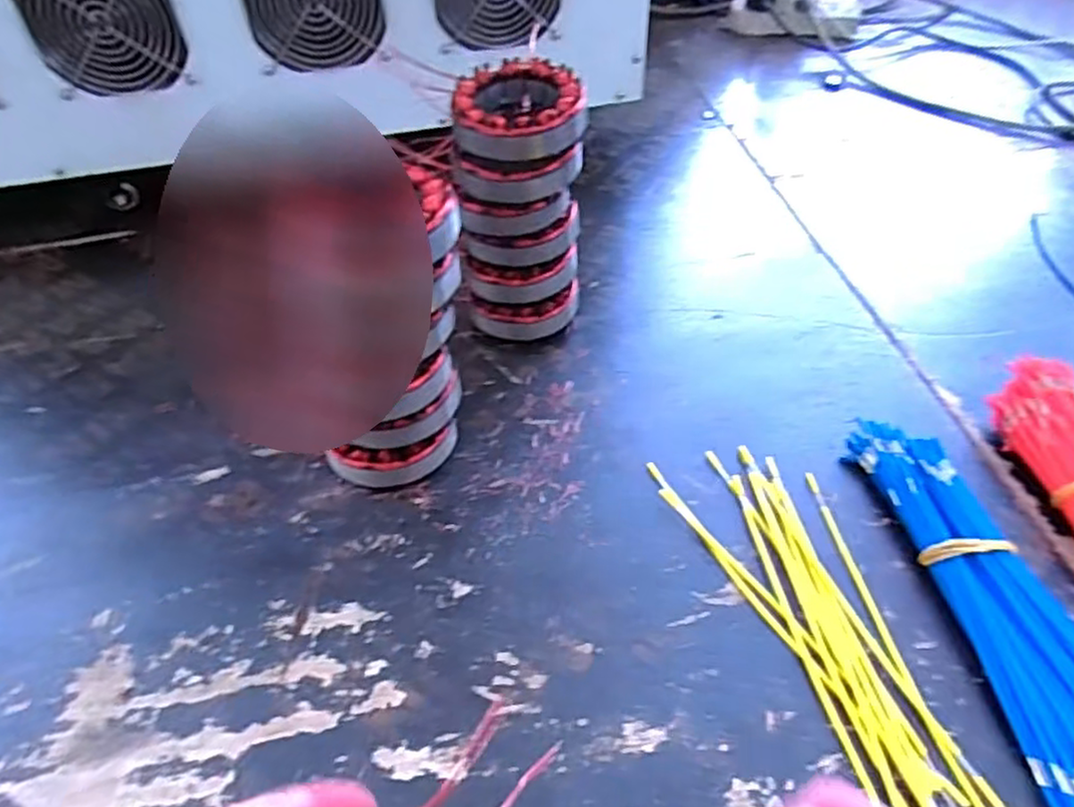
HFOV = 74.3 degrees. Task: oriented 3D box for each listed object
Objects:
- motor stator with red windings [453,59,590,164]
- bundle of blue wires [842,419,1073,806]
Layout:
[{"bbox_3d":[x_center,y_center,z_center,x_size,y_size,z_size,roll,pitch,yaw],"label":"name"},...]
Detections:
[{"bbox_3d":[-0.013,-0.193,0.470,0.085,0.034,0.082,-10,48,-7],"label":"motor stator with red windings"},{"bbox_3d":[0.260,0.109,0.385,0.081,0.024,0.254,-9,48,-6],"label":"bundle of blue wires"}]

